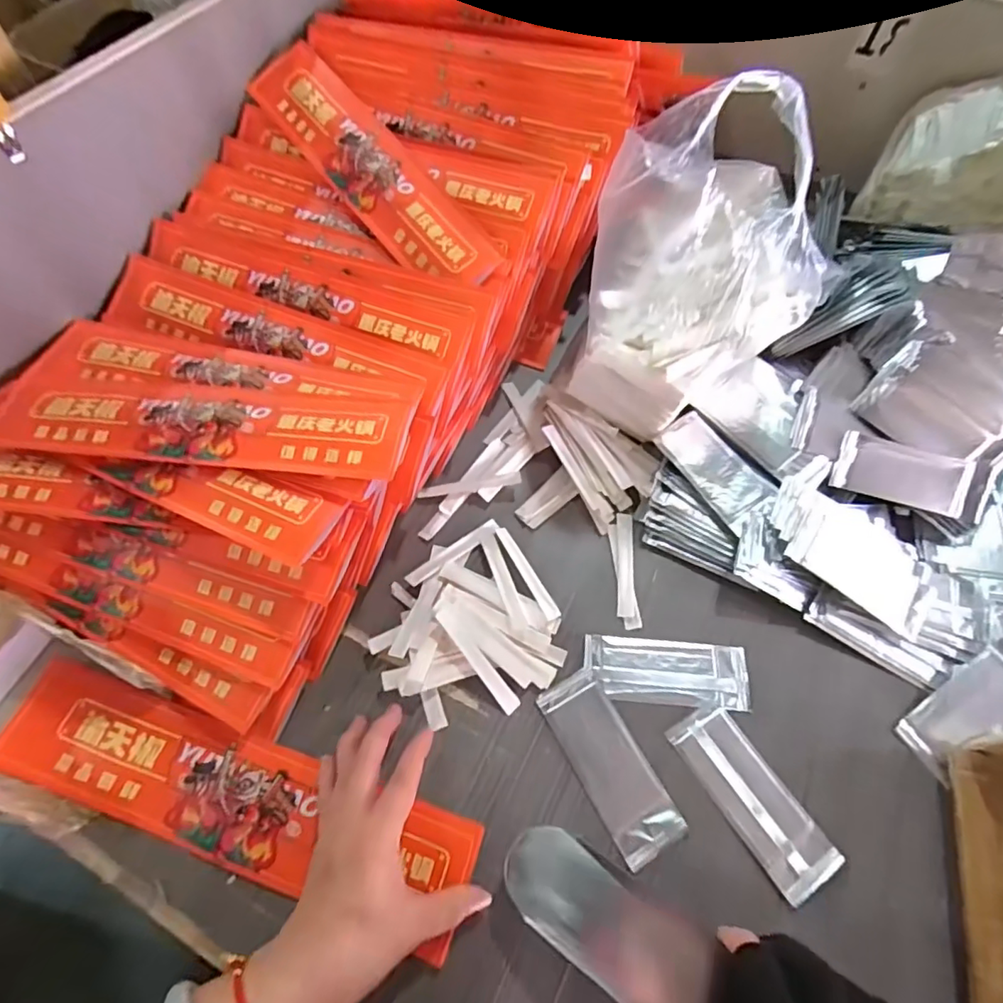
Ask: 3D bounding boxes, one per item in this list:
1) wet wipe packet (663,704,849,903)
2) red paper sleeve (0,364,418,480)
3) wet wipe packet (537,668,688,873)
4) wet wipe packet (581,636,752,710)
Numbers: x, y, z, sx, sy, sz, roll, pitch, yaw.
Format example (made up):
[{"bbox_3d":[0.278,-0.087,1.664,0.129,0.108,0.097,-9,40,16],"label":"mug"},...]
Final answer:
[{"bbox_3d":[0.174,0.204,0.385,0.048,0.010,0.122,-30,67,-15],"label":"wet wipe packet"},{"bbox_3d":[-0.236,-0.060,0.426,0.332,0.008,0.075,7,66,8],"label":"red paper sleeve"},{"bbox_3d":[0.076,0.184,0.392,0.047,0.008,0.123,-26,66,-13],"label":"wet wipe packet"},{"bbox_3d":[0.127,0.131,0.424,0.122,0.007,0.048,5,63,2],"label":"wet wipe packet"}]

